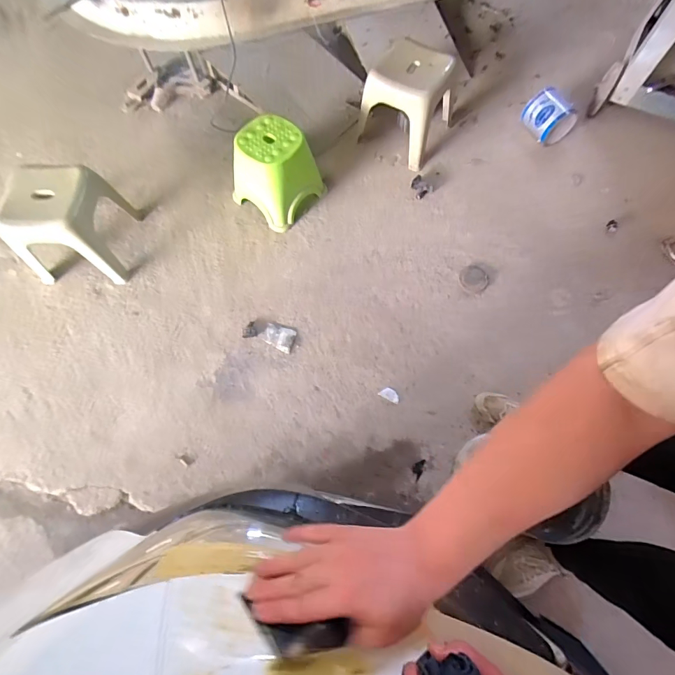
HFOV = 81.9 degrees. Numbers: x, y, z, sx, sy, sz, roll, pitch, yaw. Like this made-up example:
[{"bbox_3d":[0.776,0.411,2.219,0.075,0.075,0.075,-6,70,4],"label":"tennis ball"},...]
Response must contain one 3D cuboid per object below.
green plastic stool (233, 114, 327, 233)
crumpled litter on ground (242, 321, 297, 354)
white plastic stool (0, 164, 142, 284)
[{"bbox_3d":[-0.233,-0.636,1.510,0.250,0.325,0.289,38,73,14],"label":"green plastic stool"},{"bbox_3d":[-0.247,-0.015,1.410,0.192,0.021,0.086,20,69,8],"label":"crumpled litter on ground"},{"bbox_3d":[-0.958,-0.421,1.393,0.313,0.347,0.325,2,68,1],"label":"white plastic stool"}]

